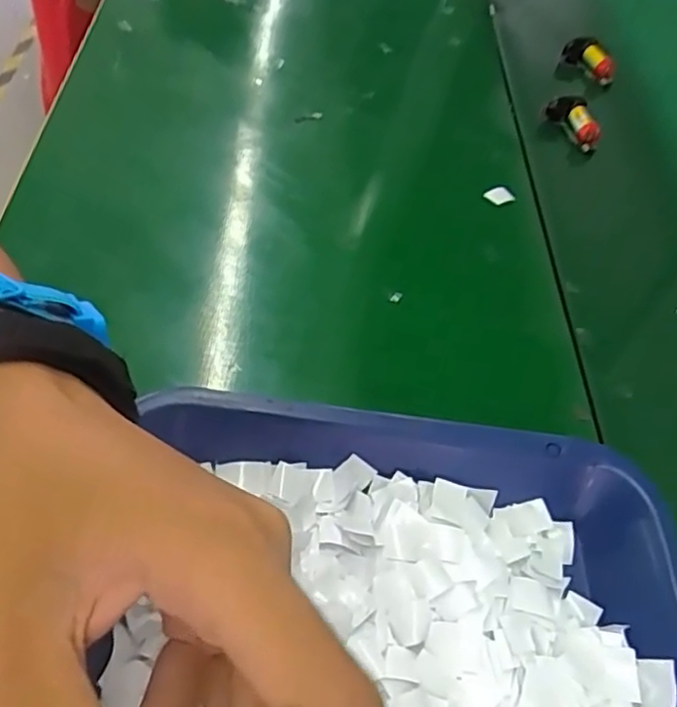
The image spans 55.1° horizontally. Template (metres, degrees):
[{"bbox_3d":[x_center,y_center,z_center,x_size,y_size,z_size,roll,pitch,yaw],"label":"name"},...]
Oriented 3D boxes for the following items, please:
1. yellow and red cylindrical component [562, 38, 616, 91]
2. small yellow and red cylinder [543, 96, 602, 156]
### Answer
[{"bbox_3d":[0.228,-0.263,0.584,0.016,0.028,0.053,-34,63,-25],"label":"yellow and red cylindrical component"},{"bbox_3d":[0.194,-0.184,0.521,0.028,0.019,0.058,-14,54,-15],"label":"small yellow and red cylinder"}]

